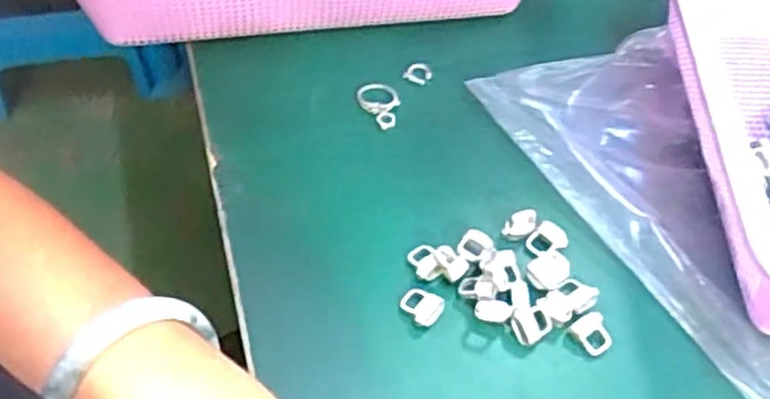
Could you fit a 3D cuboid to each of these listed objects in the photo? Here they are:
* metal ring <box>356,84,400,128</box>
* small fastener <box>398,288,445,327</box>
[{"bbox_3d":[-0.001,-0.054,0.413,0.022,0.004,0.032,-31,60,-24],"label":"metal ring"},{"bbox_3d":[0.016,0.047,0.334,0.018,0.007,0.015,21,54,13],"label":"small fastener"}]

